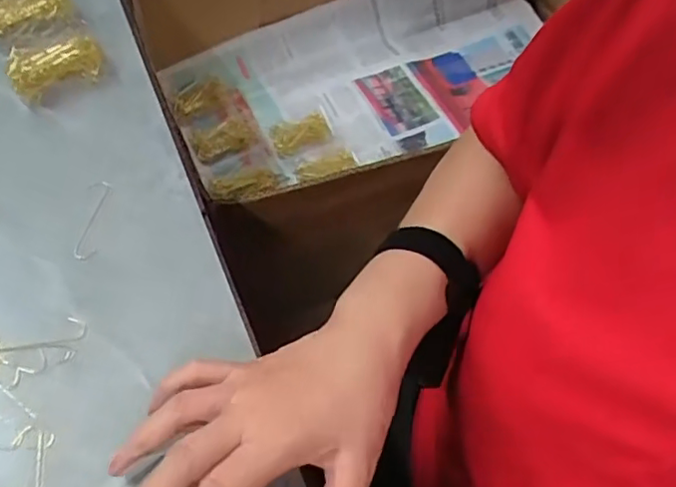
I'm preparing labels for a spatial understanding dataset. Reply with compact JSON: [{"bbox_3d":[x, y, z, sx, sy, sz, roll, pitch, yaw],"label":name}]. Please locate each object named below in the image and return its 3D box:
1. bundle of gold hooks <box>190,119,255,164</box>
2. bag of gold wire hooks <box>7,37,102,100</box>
[{"bbox_3d":[-0.141,-0.127,0.726,0.076,0.009,0.048,-25,63,-18],"label":"bundle of gold hooks"},{"bbox_3d":[-0.219,-0.140,0.462,0.070,0.030,0.038,-33,66,-21],"label":"bag of gold wire hooks"}]

